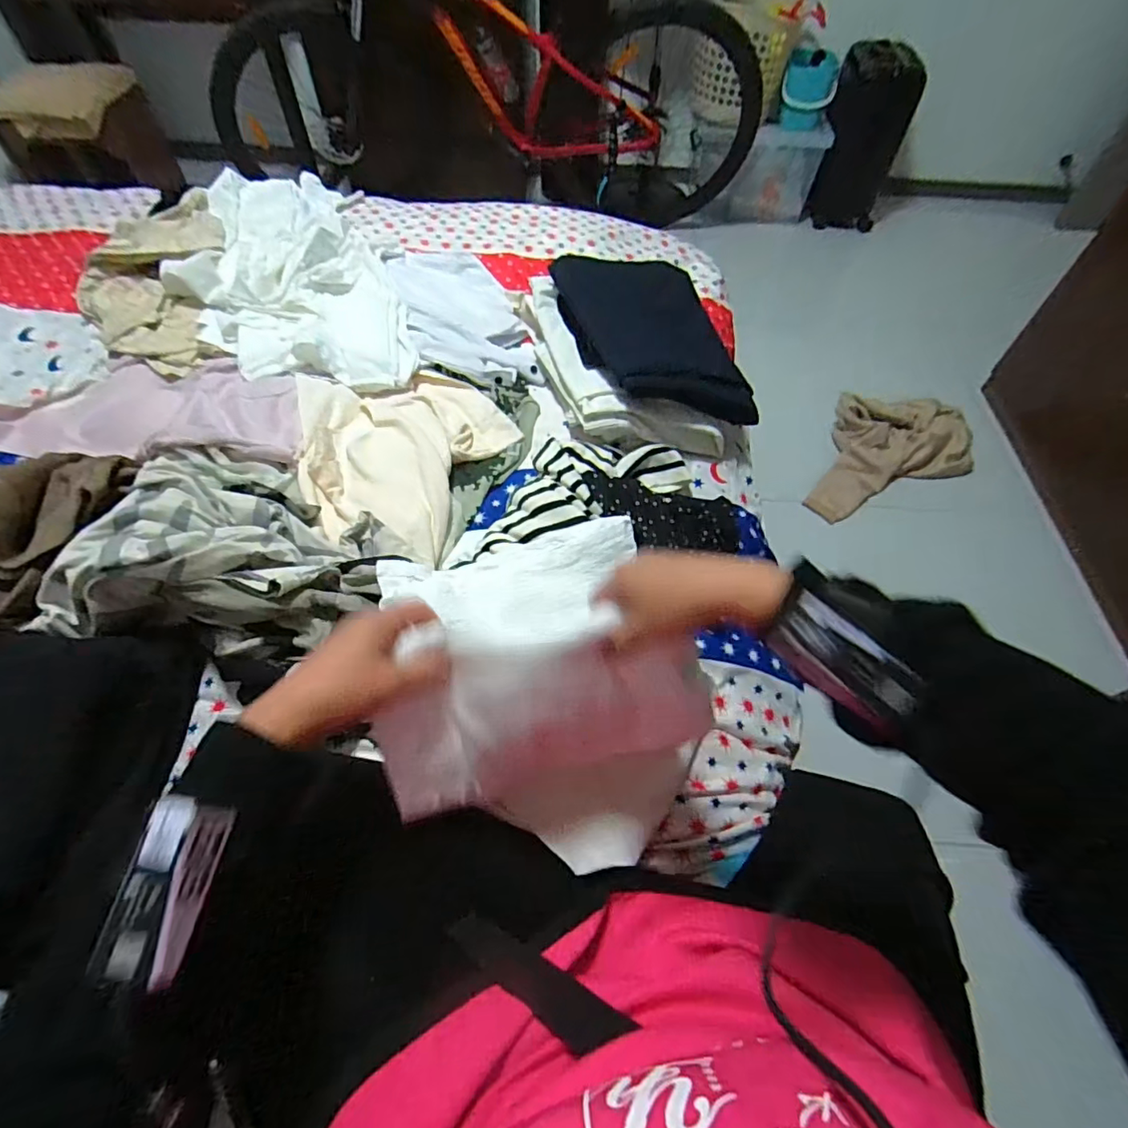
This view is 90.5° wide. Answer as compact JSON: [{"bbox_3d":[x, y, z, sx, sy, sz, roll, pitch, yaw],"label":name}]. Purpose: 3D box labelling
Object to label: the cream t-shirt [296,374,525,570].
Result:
[{"bbox_3d":[-0.189,-0.139,0.712,0.266,0.044,0.335,-12,57,-10],"label":"cream t-shirt"}]

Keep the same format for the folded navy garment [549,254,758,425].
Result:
[{"bbox_3d":[0.135,-0.344,0.831,0.263,0.064,0.299,-1,60,-25],"label":"folded navy garment"}]

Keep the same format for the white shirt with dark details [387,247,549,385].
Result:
[{"bbox_3d":[-0.160,-0.391,0.881,0.174,0.038,0.352,-19,59,-14],"label":"white shirt with dark details"}]

